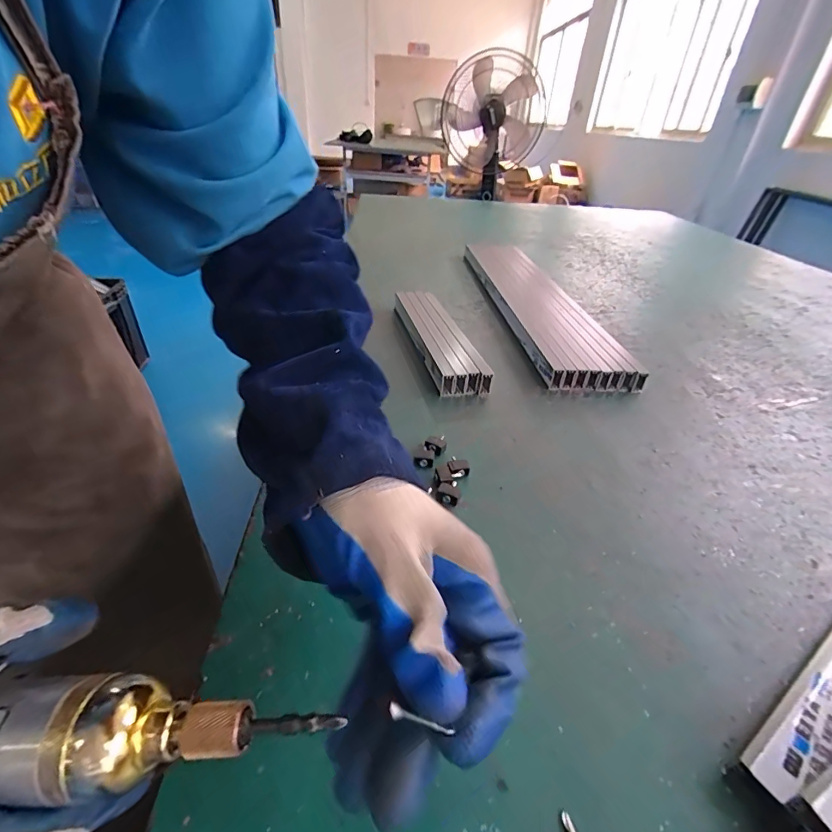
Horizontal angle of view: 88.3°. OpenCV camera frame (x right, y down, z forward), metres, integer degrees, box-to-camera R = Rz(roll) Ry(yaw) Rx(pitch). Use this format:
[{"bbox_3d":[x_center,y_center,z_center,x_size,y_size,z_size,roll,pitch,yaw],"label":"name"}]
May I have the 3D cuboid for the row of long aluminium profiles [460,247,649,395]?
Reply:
[{"bbox_3d":[0.194,-0.195,0.742,0.118,0.027,0.536,0,36,-8],"label":"row of long aluminium profiles"}]

